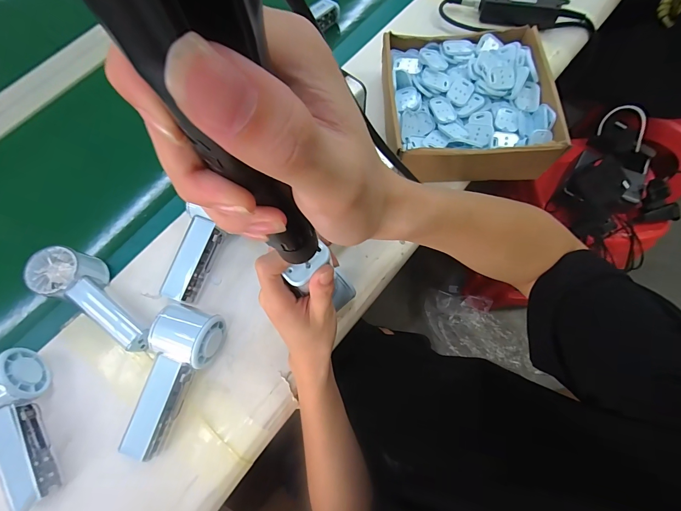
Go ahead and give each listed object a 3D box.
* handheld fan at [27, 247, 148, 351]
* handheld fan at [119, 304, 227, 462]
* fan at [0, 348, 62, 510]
[{"bbox_3d":[-0.277,0.053,0.381,0.150,0.056,0.051,44,75,-1],"label":"handheld fan"},{"bbox_3d":[-0.173,0.129,0.344,0.061,0.060,0.147,11,71,7],"label":"handheld fan"},{"bbox_3d":[-0.331,0.173,0.329,0.066,0.054,0.146,-22,70,-5],"label":"fan"}]

